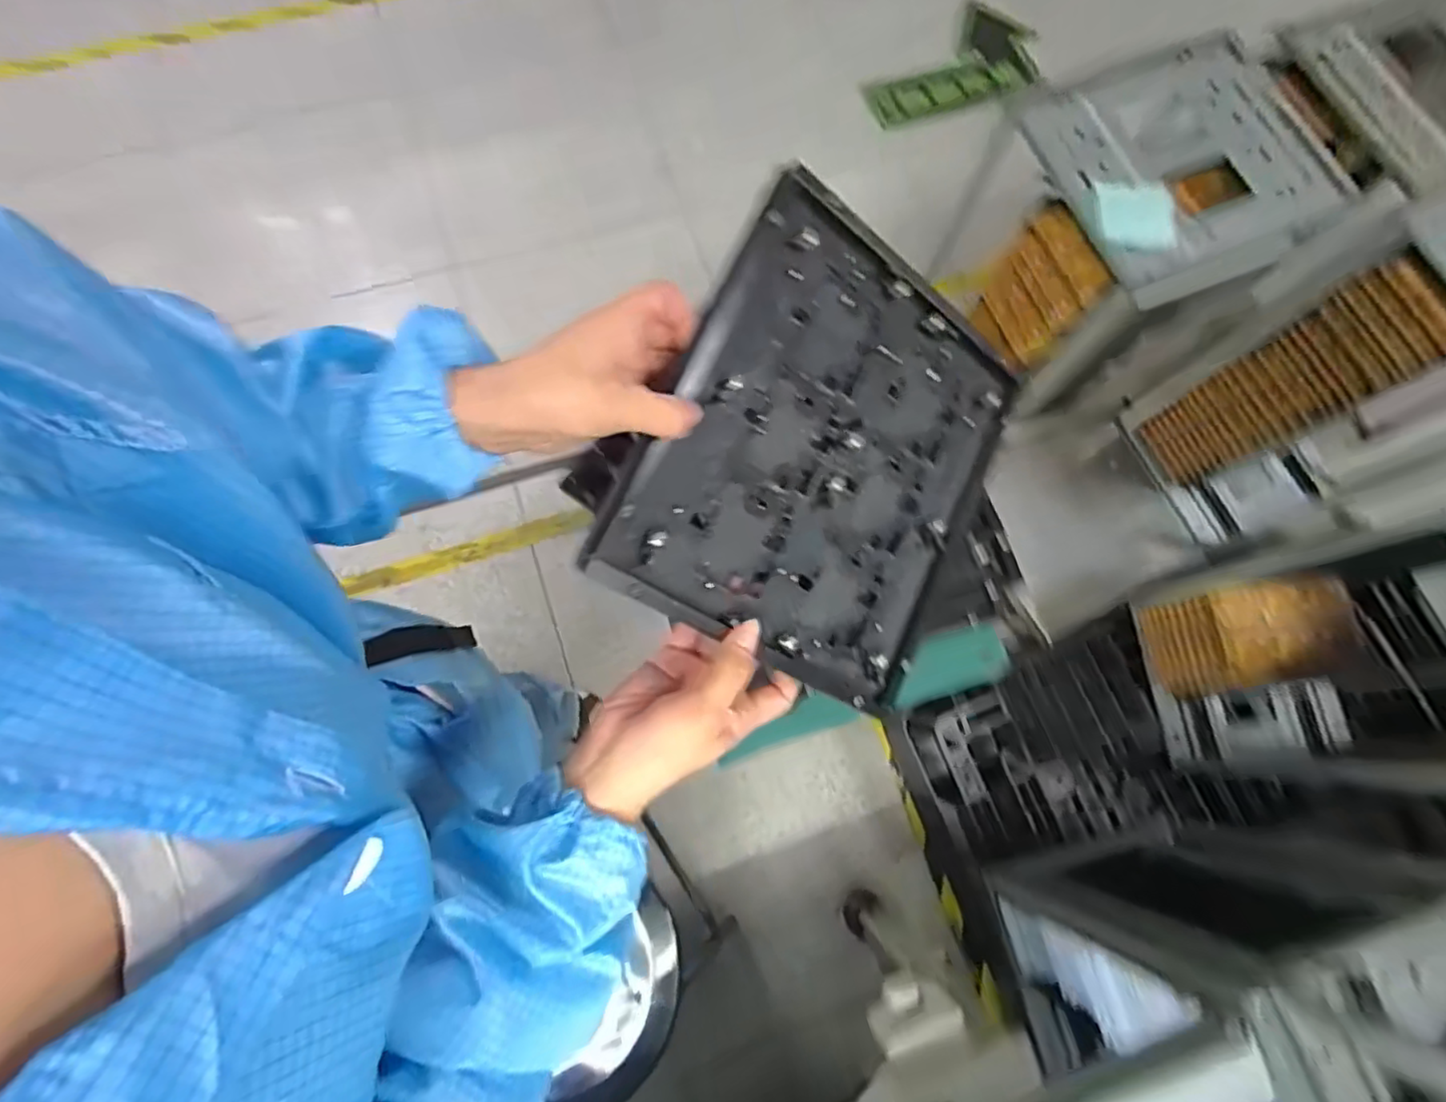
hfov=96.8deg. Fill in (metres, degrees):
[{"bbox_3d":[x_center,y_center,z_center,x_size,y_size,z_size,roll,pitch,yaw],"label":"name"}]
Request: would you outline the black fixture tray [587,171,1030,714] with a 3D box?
[{"bbox_3d":[0.072,-0.059,0.407,0.227,0.016,0.265,30,81,-24],"label":"black fixture tray"}]

